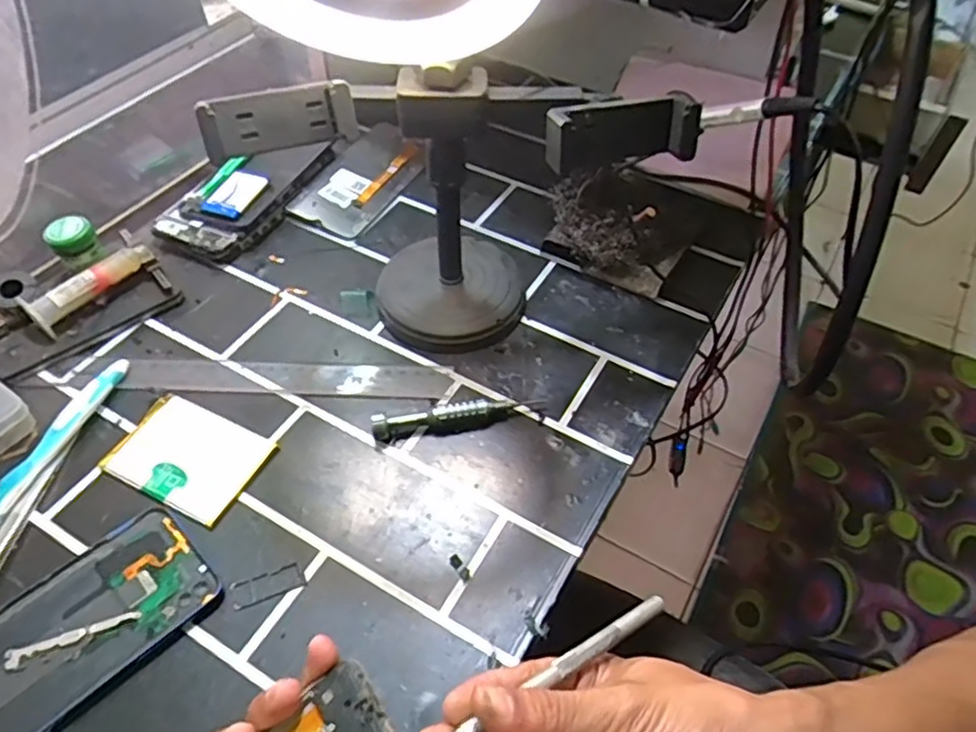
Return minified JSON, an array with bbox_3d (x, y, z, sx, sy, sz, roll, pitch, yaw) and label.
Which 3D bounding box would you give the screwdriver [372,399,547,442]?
[{"bbox_3d":[-0.018,0.030,0.430,0.108,0.015,0.015,-7,52,-9],"label":"screwdriver"}]

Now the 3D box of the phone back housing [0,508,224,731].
[{"bbox_3d":[-0.219,0.140,0.342,0.154,0.004,0.075,-36,61,-27],"label":"phone back housing"}]

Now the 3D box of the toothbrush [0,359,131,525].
[{"bbox_3d":[-0.274,0.066,0.398,0.016,0.013,0.187,14,52,8],"label":"toothbrush"}]

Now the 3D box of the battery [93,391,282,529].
[{"bbox_3d":[-0.183,0.054,0.413,0.090,0.004,0.061,22,53,14],"label":"battery"}]

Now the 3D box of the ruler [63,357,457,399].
[{"bbox_3d":[-0.150,0.006,0.458,0.250,0.004,0.032,2,51,1],"label":"ruler"}]

